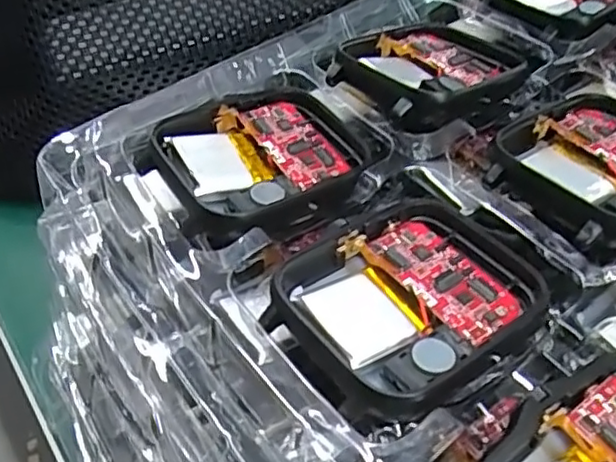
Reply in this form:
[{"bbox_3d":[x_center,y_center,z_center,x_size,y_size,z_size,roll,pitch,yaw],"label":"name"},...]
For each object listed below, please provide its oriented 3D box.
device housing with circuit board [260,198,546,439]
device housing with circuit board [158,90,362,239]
[{"bbox_3d":[0.018,0.011,0.117,0.049,0.008,0.037,-32,54,-25],"label":"device housing with circuit board"},{"bbox_3d":[-0.008,-0.016,0.143,0.045,0.009,0.041,-25,51,-20],"label":"device housing with circuit board"}]

